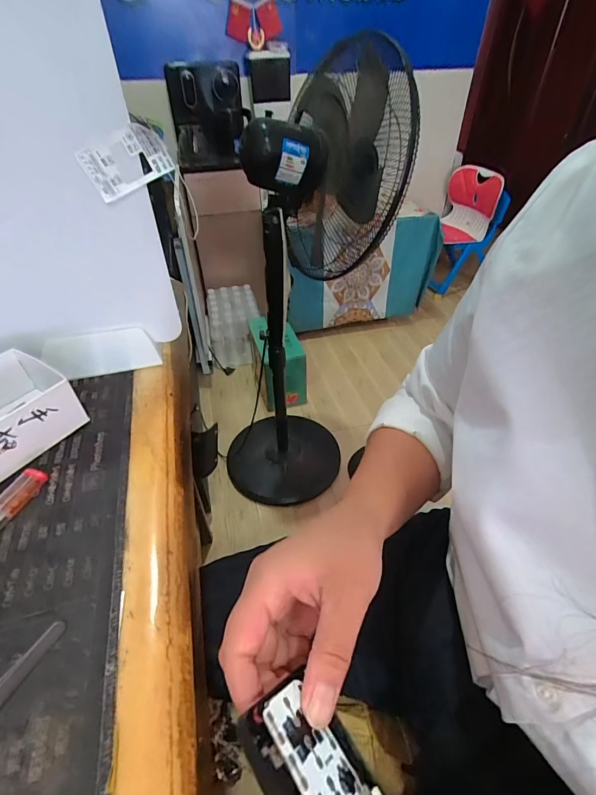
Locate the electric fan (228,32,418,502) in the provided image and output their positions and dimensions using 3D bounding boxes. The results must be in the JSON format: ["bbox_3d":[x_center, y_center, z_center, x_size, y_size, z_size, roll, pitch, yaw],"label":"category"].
[{"bbox_3d":[-0.021,-0.176,1.000,0.386,1.064,0.341,-10,42,-10],"label":"electric fan"}]

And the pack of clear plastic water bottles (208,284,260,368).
[{"bbox_3d":[-0.290,-0.315,1.745,0.220,0.265,0.302,-5,41,-4],"label":"pack of clear plastic water bottles"}]

